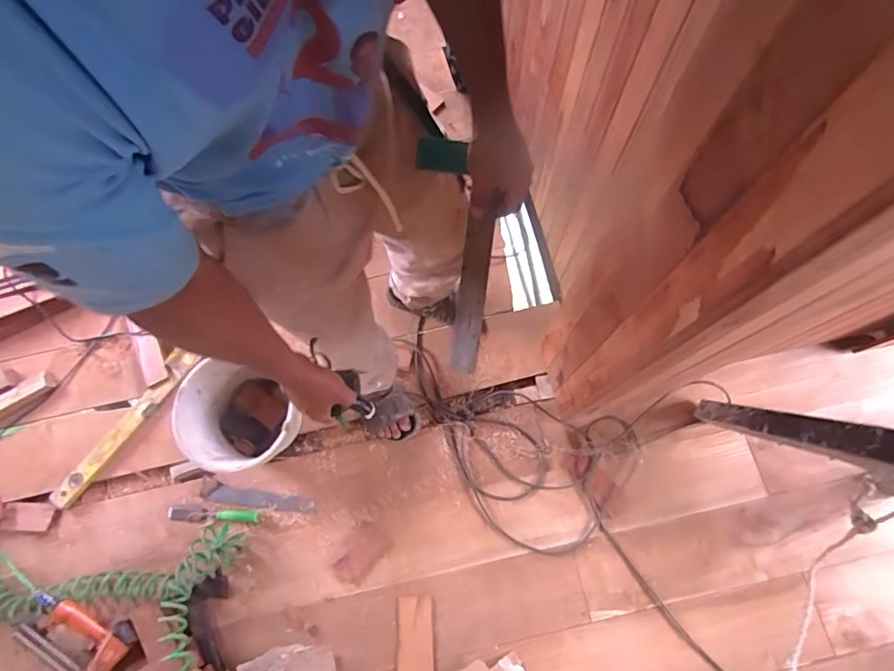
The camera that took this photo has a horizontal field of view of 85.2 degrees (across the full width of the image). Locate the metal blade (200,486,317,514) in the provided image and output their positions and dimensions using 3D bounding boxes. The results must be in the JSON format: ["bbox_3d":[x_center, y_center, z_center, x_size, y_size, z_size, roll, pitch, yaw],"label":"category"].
[{"bbox_3d":[-0.483,0.423,1.251,0.295,0.009,0.042,5,71,8],"label":"metal blade"}]

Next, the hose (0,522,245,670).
[{"bbox_3d":[-0.785,0.877,1.044,0.620,0.091,0.804,-7,71,-1],"label":"hose"}]

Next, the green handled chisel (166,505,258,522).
[{"bbox_3d":[-0.598,0.457,1.242,0.227,0.021,0.036,1,71,2],"label":"green handled chisel"}]

